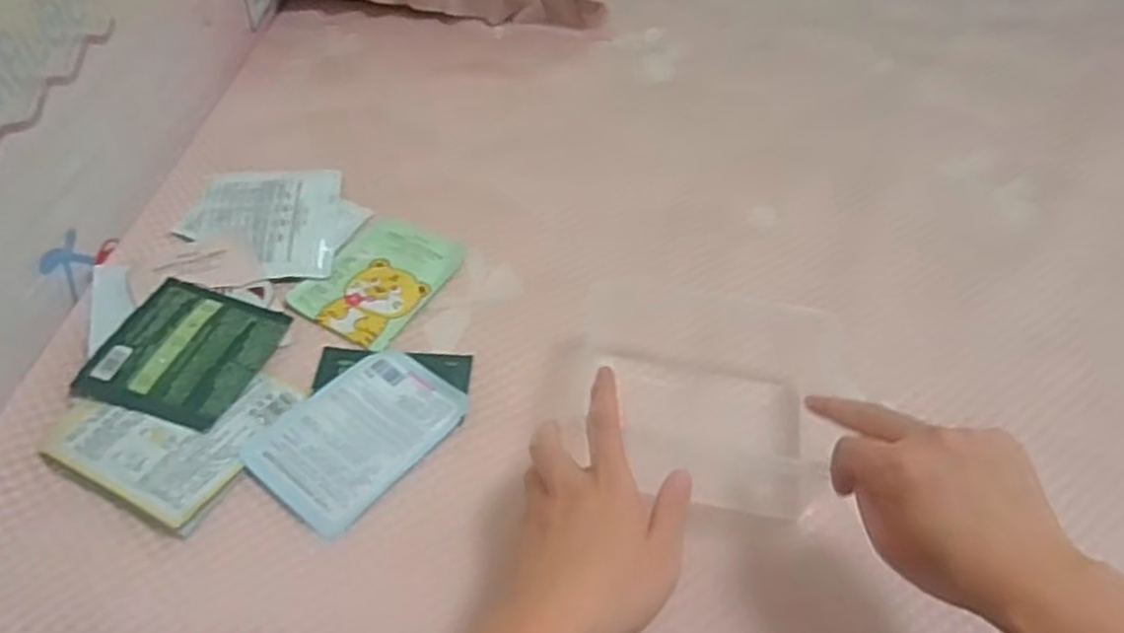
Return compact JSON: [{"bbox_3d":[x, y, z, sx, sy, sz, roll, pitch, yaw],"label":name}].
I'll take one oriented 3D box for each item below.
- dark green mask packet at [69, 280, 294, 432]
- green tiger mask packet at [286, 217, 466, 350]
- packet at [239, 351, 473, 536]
[{"bbox_3d":[-0.308,0.027,0.650,0.119,0.014,0.129,13,48,8],"label":"dark green mask packet"},{"bbox_3d":[-0.170,-0.038,0.739,0.103,0.012,0.154,21,49,15],"label":"green tiger mask packet"},{"bbox_3d":[-0.161,0.086,0.617,0.109,0.004,0.152,32,53,23],"label":"packet"}]

